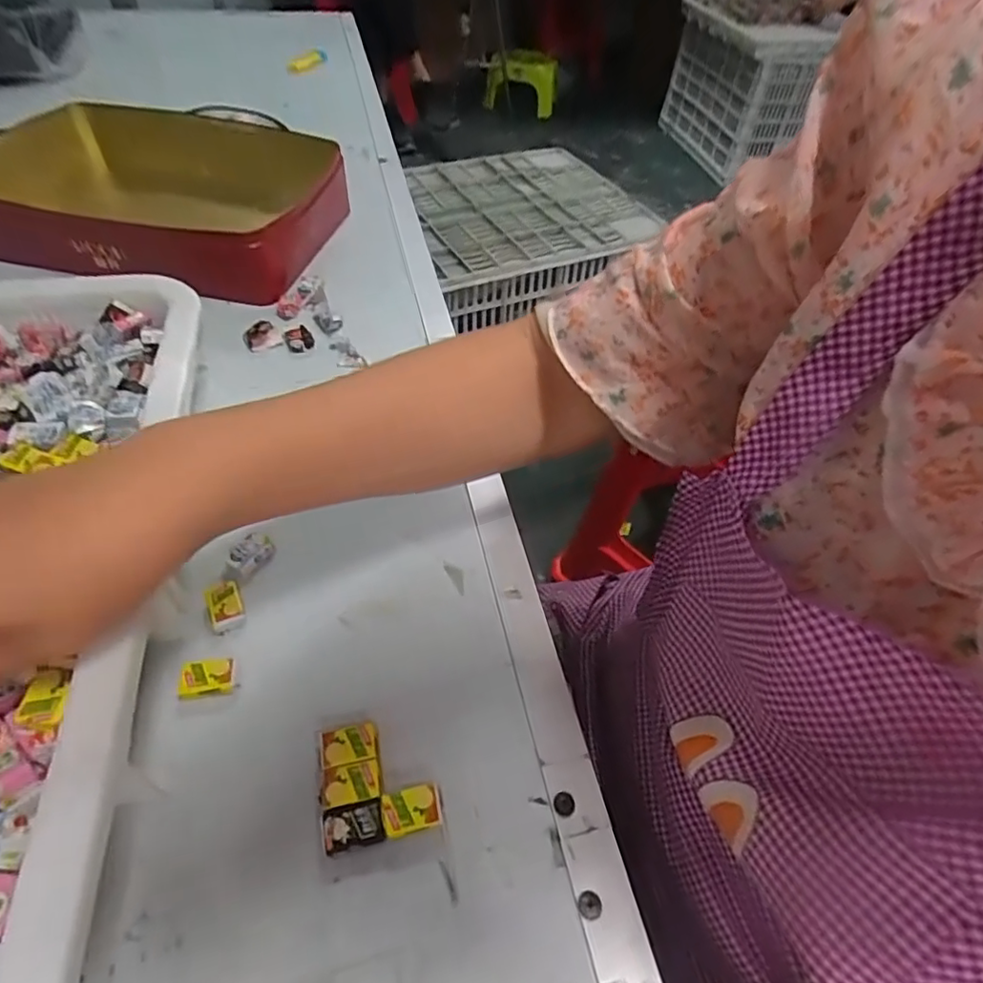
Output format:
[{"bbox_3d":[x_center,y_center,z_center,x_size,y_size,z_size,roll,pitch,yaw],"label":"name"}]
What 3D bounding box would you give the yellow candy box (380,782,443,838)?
[{"bbox_3d":[-0.035,0.142,0.262,0.025,0.011,0.018,-9,50,-12],"label":"yellow candy box"}]

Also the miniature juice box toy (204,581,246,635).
[{"bbox_3d":[-0.145,0.062,0.320,0.017,0.008,0.027,-17,52,-18],"label":"miniature juice box toy"}]

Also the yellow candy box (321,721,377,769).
[{"bbox_3d":[-0.066,0.120,0.277,0.025,0.009,0.016,-10,50,-12],"label":"yellow candy box"}]

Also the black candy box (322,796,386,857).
[{"bbox_3d":[-0.060,0.146,0.257,0.026,0.009,0.017,-9,50,-12],"label":"black candy box"}]

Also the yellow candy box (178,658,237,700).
[{"bbox_3d":[-0.142,0.092,0.295,0.025,0.007,0.020,-5,50,-8],"label":"yellow candy box"}]

